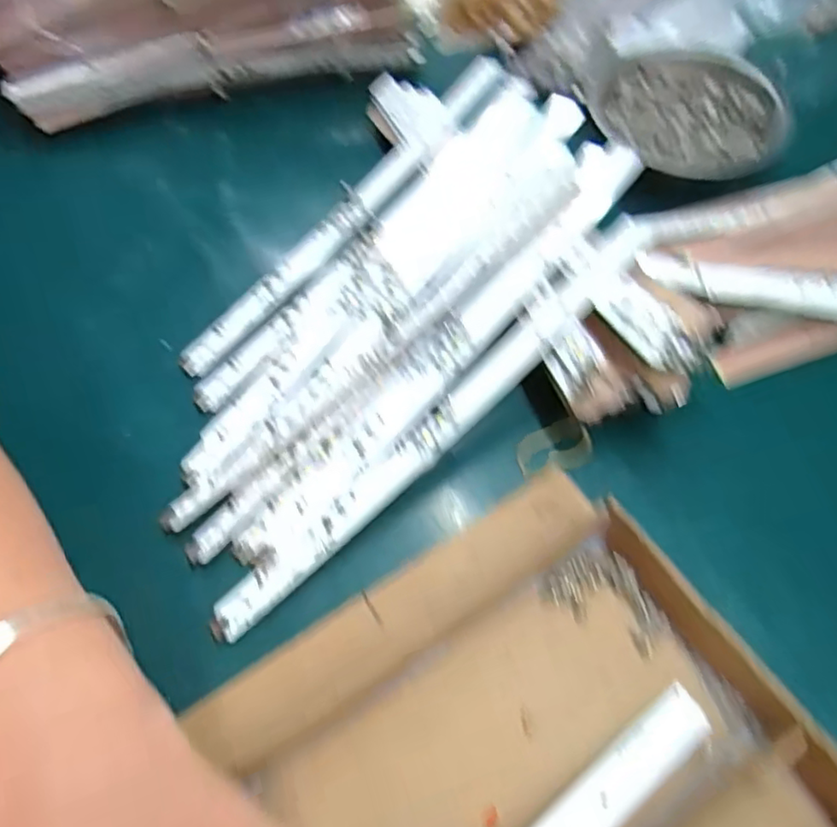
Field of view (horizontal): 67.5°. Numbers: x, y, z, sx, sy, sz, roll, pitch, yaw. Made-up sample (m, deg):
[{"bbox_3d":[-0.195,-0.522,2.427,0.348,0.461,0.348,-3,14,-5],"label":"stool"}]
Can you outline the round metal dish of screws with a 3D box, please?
[{"bbox_3d":[0.180,-0.201,0.419,0.125,0.019,0.125,-1,62,3],"label":"round metal dish of screws"}]

